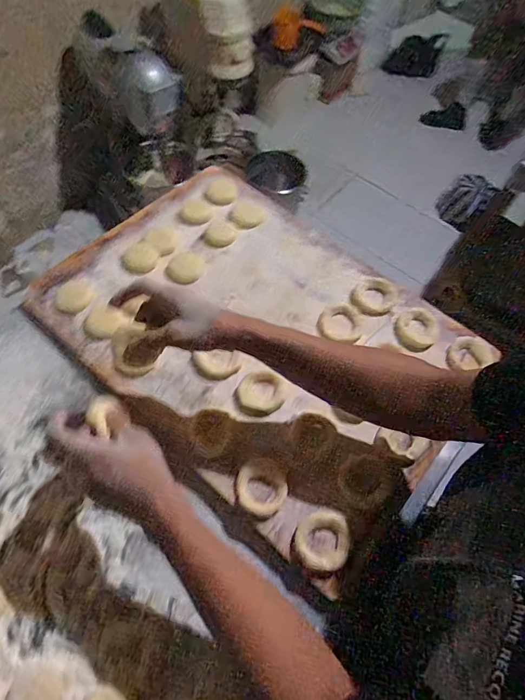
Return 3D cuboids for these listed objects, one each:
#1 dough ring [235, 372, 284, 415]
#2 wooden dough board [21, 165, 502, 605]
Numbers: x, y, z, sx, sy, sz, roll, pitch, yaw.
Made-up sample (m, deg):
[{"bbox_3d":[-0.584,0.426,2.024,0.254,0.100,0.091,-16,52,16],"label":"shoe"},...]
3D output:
[{"bbox_3d":[-0.005,0.060,0.567,0.062,0.016,0.055,-13,64,-9],"label":"dough ring"},{"bbox_3d":[-0.004,-0.040,0.629,0.598,0.028,0.437,39,68,17],"label":"wooden dough board"}]

